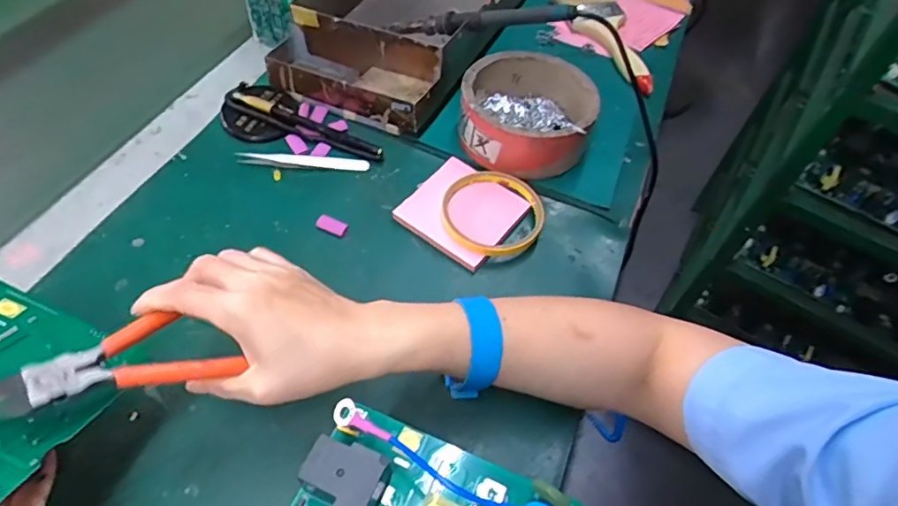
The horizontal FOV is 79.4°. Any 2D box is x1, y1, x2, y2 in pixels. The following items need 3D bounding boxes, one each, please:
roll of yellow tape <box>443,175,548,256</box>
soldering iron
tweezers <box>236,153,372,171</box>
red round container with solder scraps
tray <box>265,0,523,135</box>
[{"bbox_3d":[0.035,-0.032,0.459,0.085,0.018,0.085,3,54,-4],"label":"roll of yellow tape"},{"bbox_3d":[0.028,-0.222,0.522,0.195,0.019,0.023,8,50,29],"label":"soldering iron"},{"bbox_3d":[-0.129,-0.083,0.485,0.113,0.007,0.012,1,54,-5],"label":"tweezers"},{"bbox_3d":[0.072,-0.135,0.515,0.119,0.058,0.123,3,54,-4],"label":"red round container with solder scraps"},{"bbox_3d":[-0.027,-0.271,0.594,0.179,0.073,0.344,23,55,11],"label":"tray"}]

